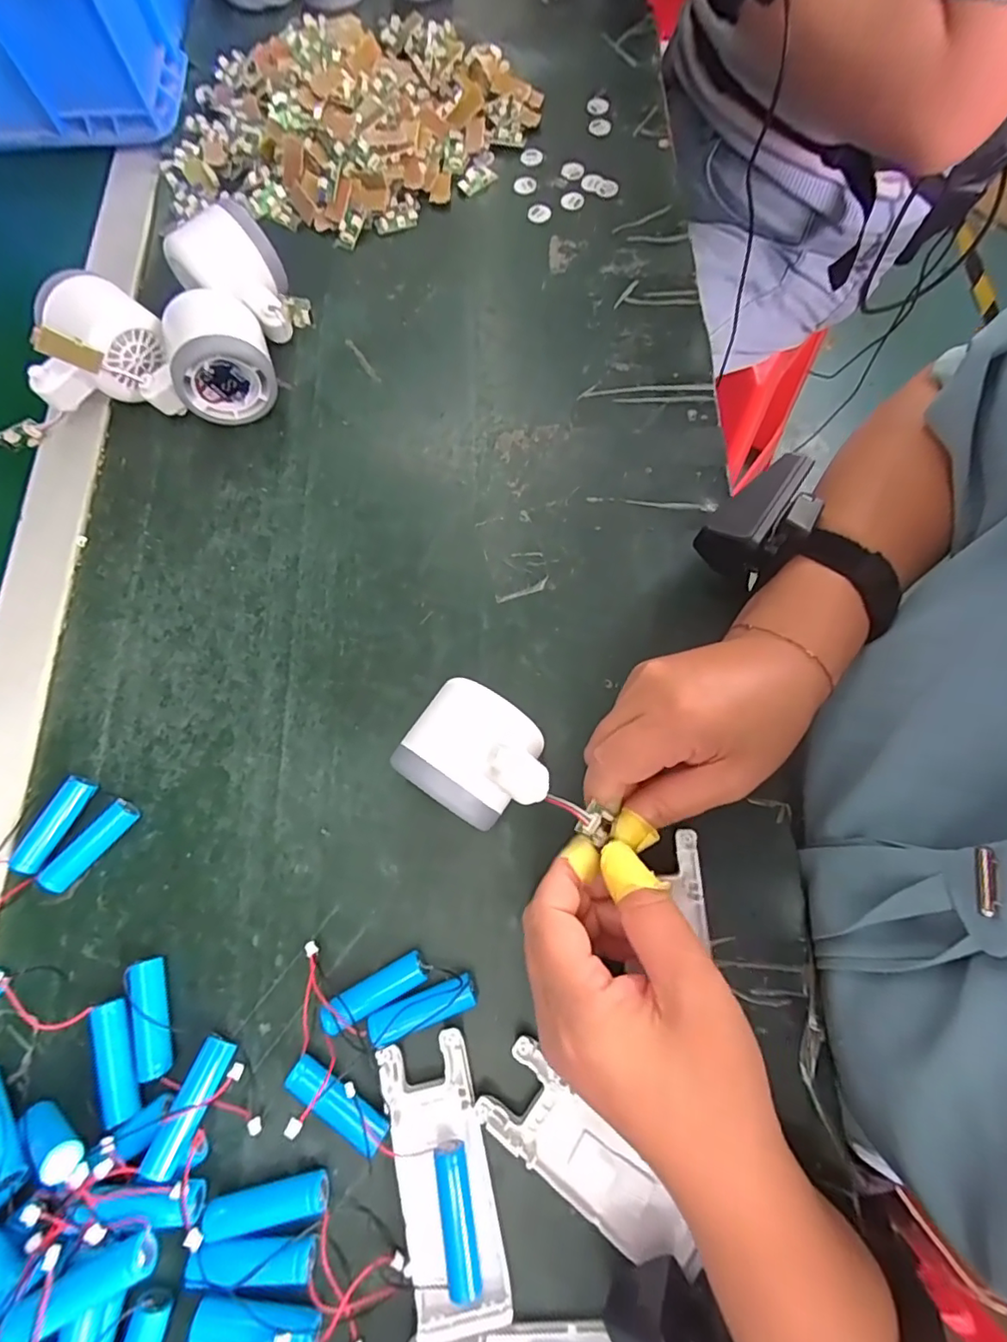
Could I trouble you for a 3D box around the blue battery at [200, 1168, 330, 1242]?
[{"bbox_3d":[-0.101,0.231,0.239,0.050,0.015,0.014,-10,73,-2],"label":"blue battery"}]

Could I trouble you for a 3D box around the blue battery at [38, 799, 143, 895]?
[{"bbox_3d":[-0.213,0.091,0.288,0.014,0.013,0.050,38,78,11],"label":"blue battery"}]

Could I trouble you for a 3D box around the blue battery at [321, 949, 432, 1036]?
[{"bbox_3d":[-0.062,0.153,0.263,0.051,0.014,0.014,-28,75,-7],"label":"blue battery"}]

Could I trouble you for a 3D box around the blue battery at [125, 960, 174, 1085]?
[{"bbox_3d":[-0.167,0.163,0.262,0.015,0.015,0.050,-20,74,-5],"label":"blue battery"}]

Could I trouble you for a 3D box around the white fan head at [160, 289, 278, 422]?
[{"bbox_3d":[-0.182,-0.200,0.355,0.060,0.057,0.058,-23,74,-6],"label":"white fan head"}]

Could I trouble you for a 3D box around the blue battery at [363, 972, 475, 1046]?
[{"bbox_3d":[-0.037,0.158,0.258,0.050,0.014,0.015,-21,74,-5],"label":"blue battery"}]

